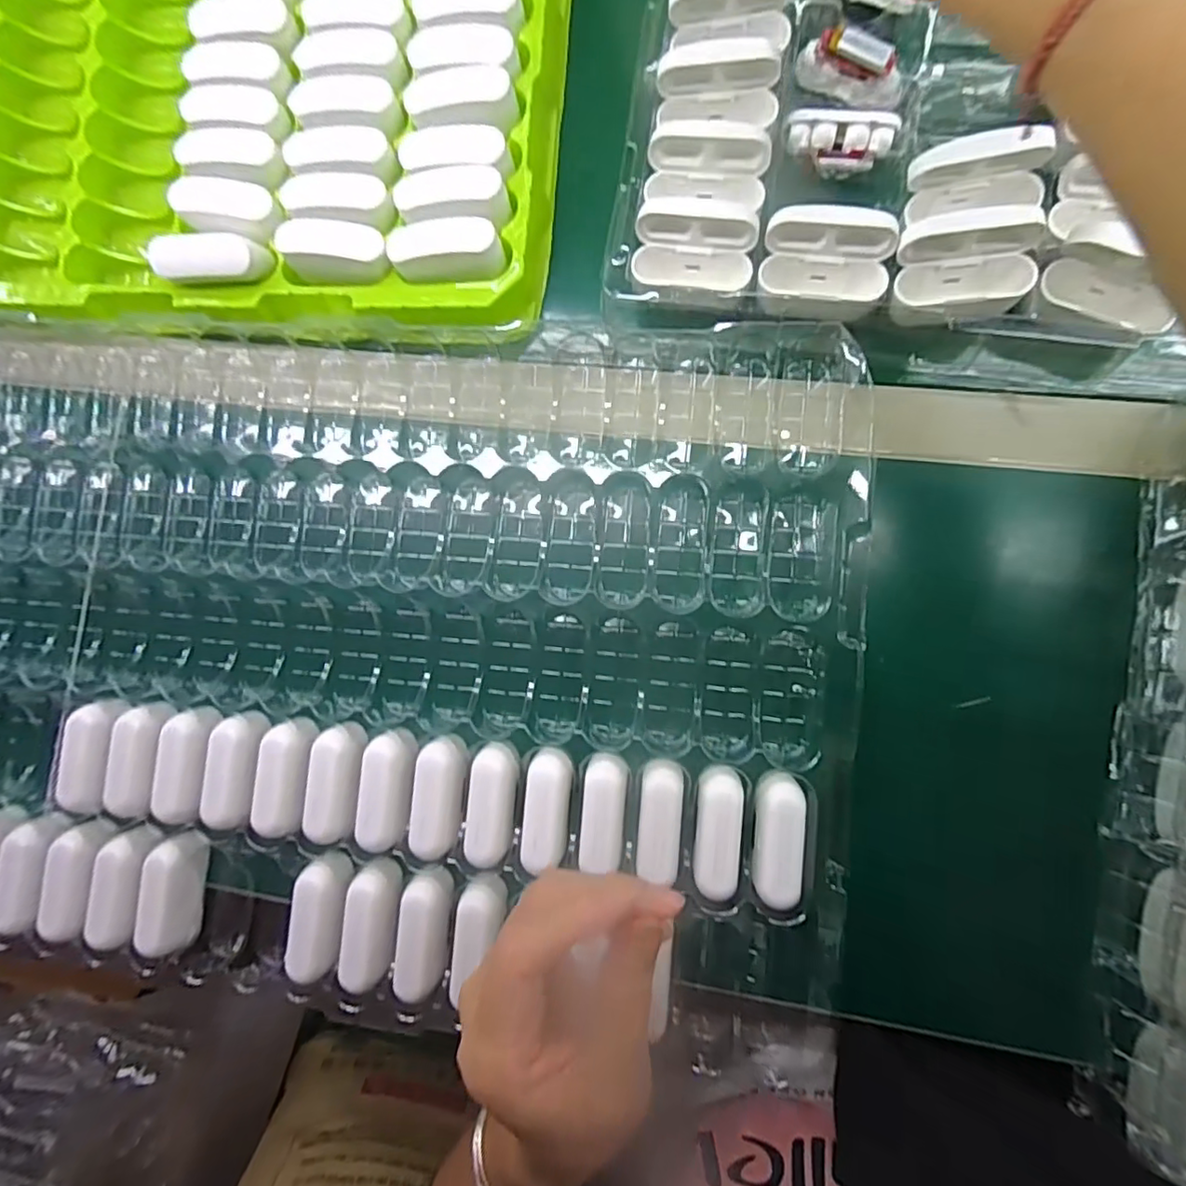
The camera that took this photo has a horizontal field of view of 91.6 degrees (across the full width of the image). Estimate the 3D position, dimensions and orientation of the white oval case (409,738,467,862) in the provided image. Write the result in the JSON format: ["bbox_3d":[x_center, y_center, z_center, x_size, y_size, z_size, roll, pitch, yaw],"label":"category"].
[{"bbox_3d":[-0.085,0.112,0.315,0.025,0.016,0.061,2,86,7],"label":"white oval case"}]

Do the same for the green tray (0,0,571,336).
[{"bbox_3d":[-0.208,-0.455,0.378,0.393,0.054,0.579,5,90,7],"label":"green tray"}]

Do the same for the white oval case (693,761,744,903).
[{"bbox_3d":[0.067,0.124,0.305,0.024,0.030,0.062,4,86,8],"label":"white oval case"}]

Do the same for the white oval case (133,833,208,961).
[{"bbox_3d":[-0.247,0.174,0.338,0.026,0.025,0.069,10,87,8],"label":"white oval case"}]

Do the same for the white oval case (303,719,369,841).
[{"bbox_3d":[-0.145,0.106,0.323,0.026,0.013,0.064,4,86,8],"label":"white oval case"}]

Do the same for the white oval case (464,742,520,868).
[{"bbox_3d":[-0.054,0.116,0.319,0.025,0.032,0.061,6,86,8],"label":"white oval case"}]

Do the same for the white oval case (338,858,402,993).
[{"bbox_3d":[-0.122,0.180,0.314,0.026,0.016,0.063,1,86,7],"label":"white oval case"}]

